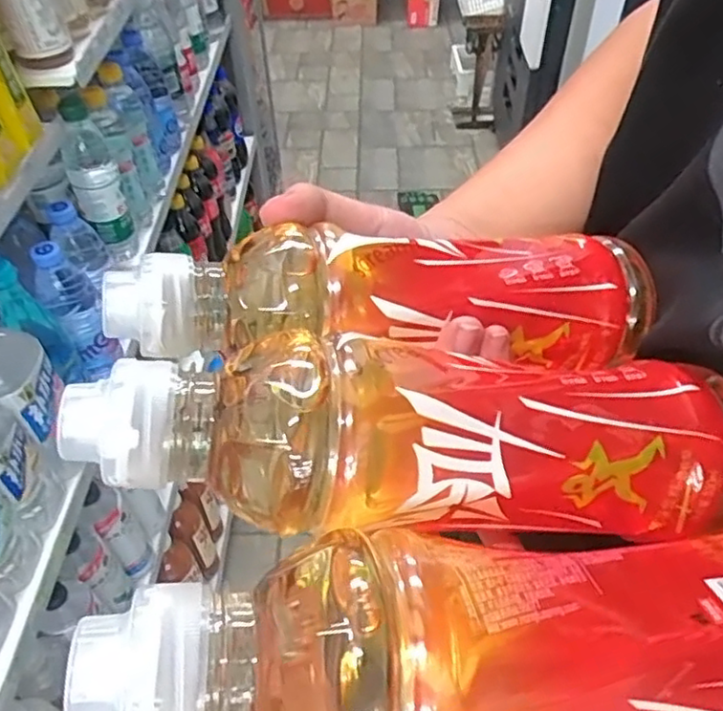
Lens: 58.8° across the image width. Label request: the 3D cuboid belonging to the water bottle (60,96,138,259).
[{"bbox_3d":[-0.353,-0.229,0.859,0.062,0.215,0.067,-19,50,-14],"label":"water bottle"}]

